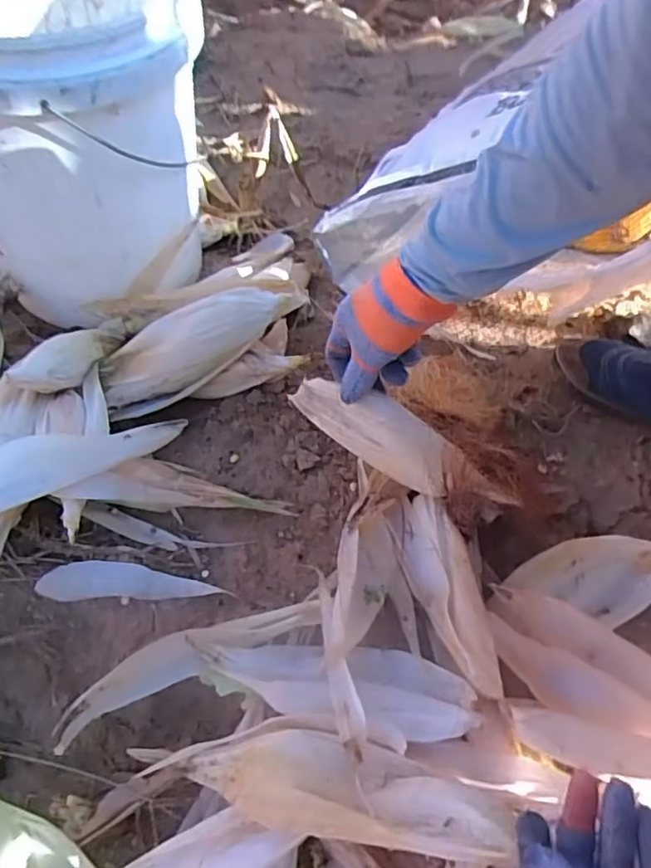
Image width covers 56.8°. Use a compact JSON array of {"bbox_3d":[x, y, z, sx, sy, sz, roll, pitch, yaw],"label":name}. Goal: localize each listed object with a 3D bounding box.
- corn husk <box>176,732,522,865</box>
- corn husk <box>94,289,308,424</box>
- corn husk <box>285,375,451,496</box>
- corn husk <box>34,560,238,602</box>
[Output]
[{"bbox_3d":[0.011,0.246,0.422,0.219,0.040,0.062,5,56,9],"label":"corn husk"},{"bbox_3d":[-0.130,-0.092,0.602,0.214,0.063,0.055,-29,56,6],"label":"corn husk"},{"bbox_3d":[0.042,-0.004,0.522,0.149,0.064,0.032,30,61,4],"label":"corn husk"},{"bbox_3d":[-0.176,0.134,0.546,0.166,0.024,0.031,-2,55,4],"label":"corn husk"}]

